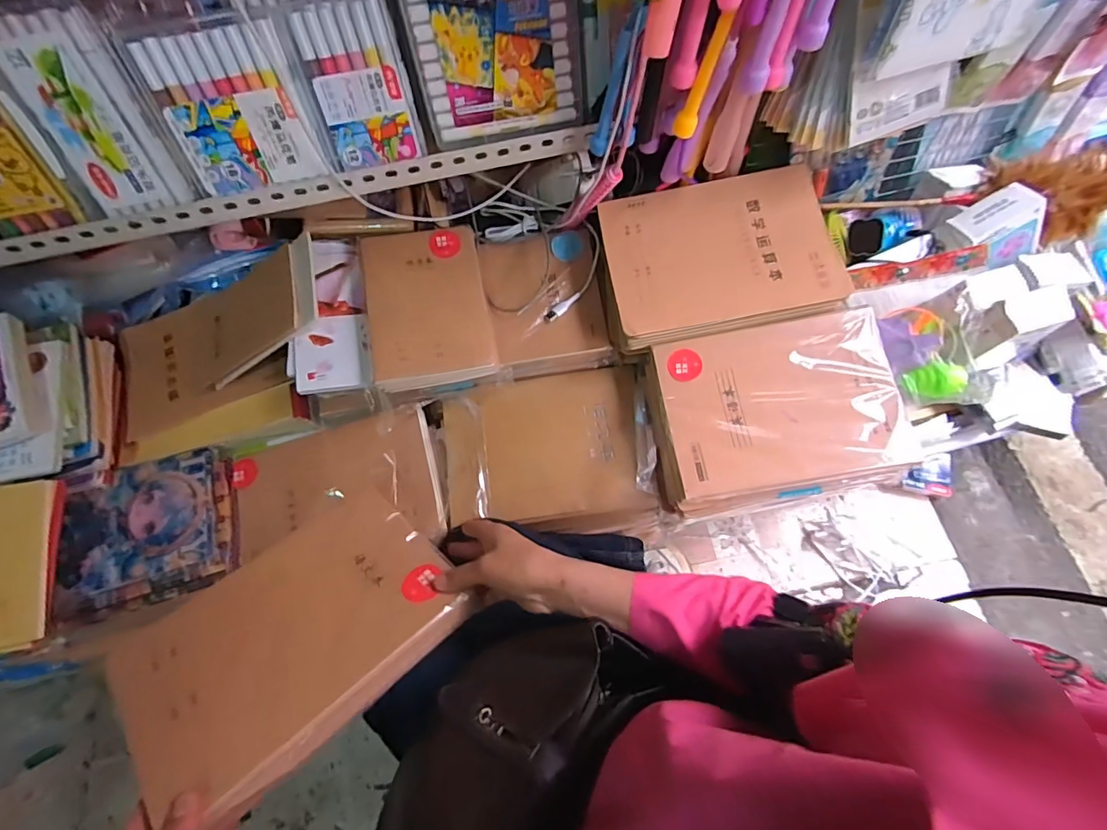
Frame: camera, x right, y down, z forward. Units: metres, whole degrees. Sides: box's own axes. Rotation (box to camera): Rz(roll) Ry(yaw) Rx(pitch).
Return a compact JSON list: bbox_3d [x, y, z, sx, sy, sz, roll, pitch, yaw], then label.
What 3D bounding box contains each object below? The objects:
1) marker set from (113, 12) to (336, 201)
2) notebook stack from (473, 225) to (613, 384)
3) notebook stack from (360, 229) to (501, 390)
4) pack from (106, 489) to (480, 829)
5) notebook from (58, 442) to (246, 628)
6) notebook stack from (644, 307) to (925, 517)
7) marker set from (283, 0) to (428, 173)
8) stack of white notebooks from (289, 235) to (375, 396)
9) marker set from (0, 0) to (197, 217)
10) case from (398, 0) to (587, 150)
[{"bbox_3d":[-0.317,-0.302,0.490,0.147,0.139,0.027,-15,36,-3],"label":"marker set"},{"bbox_3d":[-0.011,-0.147,0.671,0.149,0.050,0.202,-10,71,-2],"label":"notebook stack"},{"bbox_3d":[-0.160,-0.141,0.628,0.146,0.032,0.214,-13,71,-4],"label":"notebook stack"},{"bbox_3d":[-0.224,0.191,0.438,0.253,0.023,0.194,-33,53,-31],"label":"pack"},{"bbox_3d":[-0.511,0.145,0.629,0.199,0.034,0.177,-15,71,-4],"label":"notebook"},{"bbox_3d":[0.257,0.002,0.584,0.262,0.099,0.193,-6,71,-1],"label":"notebook stack"},{"bbox_3d":[-0.195,-0.335,0.498,0.094,0.150,0.027,-13,32,-3],"label":"marker set"},{"bbox_3d":[-0.289,-0.132,0.637,0.096,0.026,0.224,-10,71,-2],"label":"stack of white notebooks"},{"bbox_3d":[-0.437,-0.284,0.470,0.088,0.168,0.017,-16,43,-8],"label":"marker set"},{"bbox_3d":[-0.059,-0.385,0.481,0.165,0.203,0.036,-11,46,-2],"label":"case"}]

